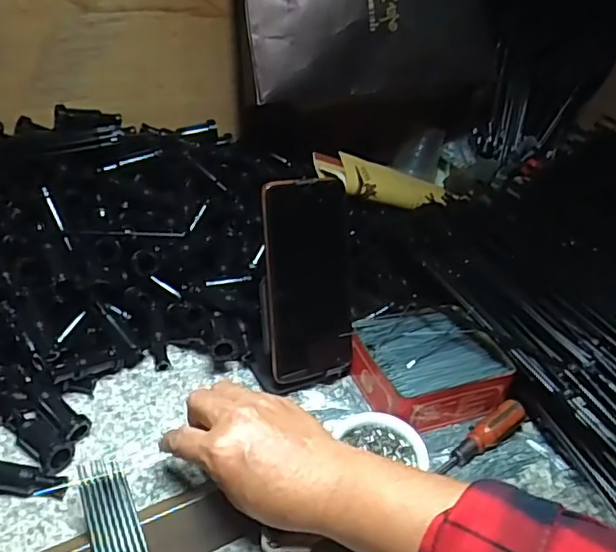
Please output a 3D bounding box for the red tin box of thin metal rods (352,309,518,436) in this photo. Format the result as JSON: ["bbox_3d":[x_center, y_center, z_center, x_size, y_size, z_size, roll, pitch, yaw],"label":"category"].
[{"bbox_3d":[0.104,0.078,0.523,0.118,0.042,0.105,-8,38,-22],"label":"red tin box of thin metal rods"}]

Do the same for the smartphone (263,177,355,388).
[{"bbox_3d":[0.002,0.004,0.493,0.077,0.165,0.007,-10,14,-26],"label":"smartphone"}]

